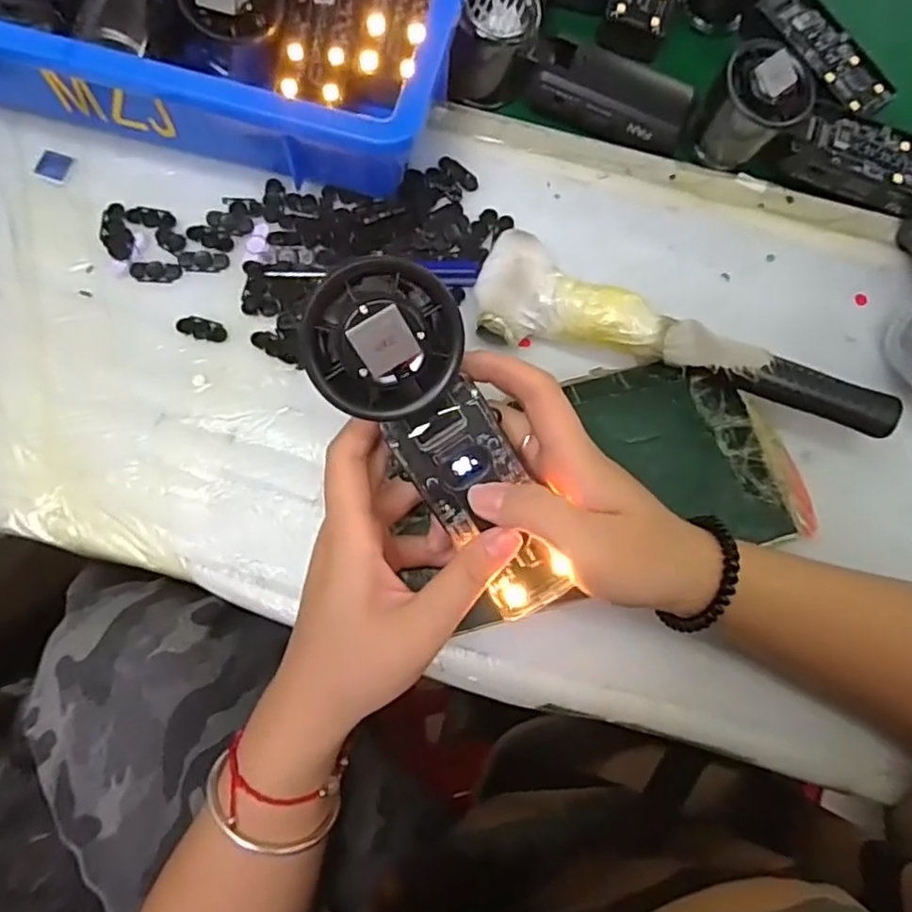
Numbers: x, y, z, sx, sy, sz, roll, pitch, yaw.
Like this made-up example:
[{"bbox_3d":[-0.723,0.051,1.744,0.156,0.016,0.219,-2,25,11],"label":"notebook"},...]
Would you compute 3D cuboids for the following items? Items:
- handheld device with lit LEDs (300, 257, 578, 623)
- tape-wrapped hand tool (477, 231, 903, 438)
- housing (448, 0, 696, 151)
[{"bbox_3d":[-0.001,0.001,0.250,0.052,0.021,0.161,-36,119,-11],"label":"handheld device with lit LEDs"},{"bbox_3d":[0.119,-0.064,0.346,0.218,0.042,0.055,19,74,3],"label":"tape-wrapped hand tool"},{"bbox_3d":[0.081,-0.252,0.400,0.156,0.047,0.066,19,74,3],"label":"housing"}]

